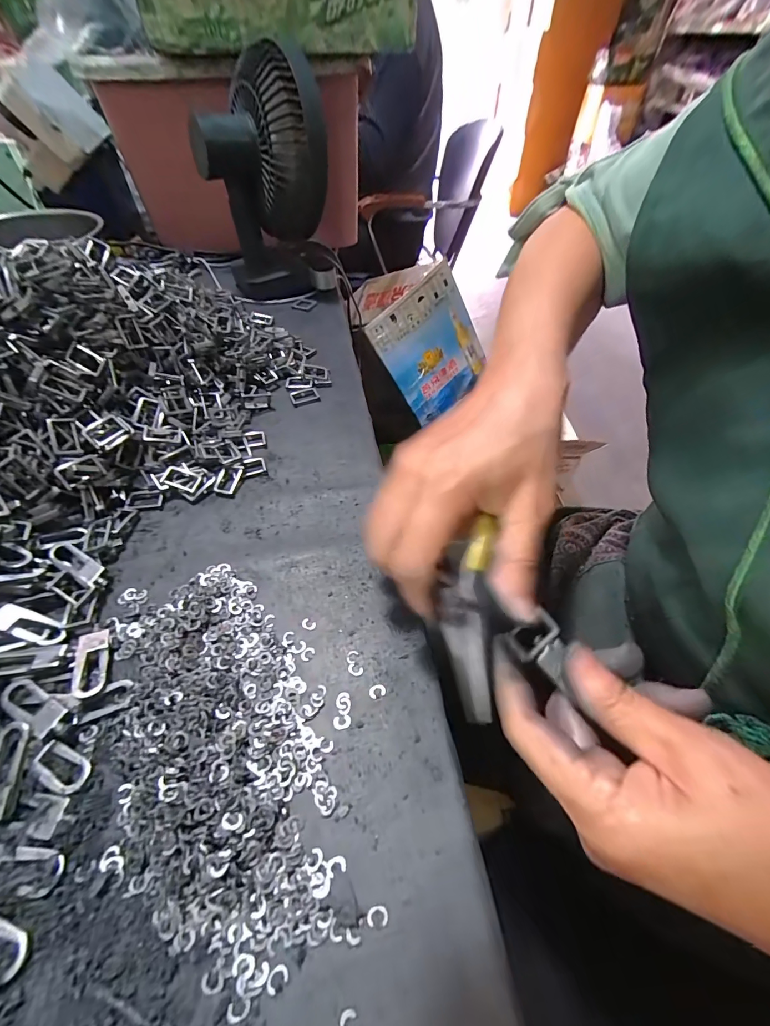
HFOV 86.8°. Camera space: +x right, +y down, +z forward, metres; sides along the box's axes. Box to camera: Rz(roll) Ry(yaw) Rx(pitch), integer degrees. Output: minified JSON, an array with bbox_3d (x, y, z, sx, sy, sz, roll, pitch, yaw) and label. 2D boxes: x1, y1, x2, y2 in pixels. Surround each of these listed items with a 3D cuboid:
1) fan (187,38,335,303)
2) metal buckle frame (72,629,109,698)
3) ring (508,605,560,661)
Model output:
[{"bbox_3d":[-0.136,-0.388,0.481,0.135,0.202,0.138,-6,50,-5],"label":"fan"},{"bbox_3d":[-0.157,0.079,0.216,0.017,0.007,0.038,-15,51,-13],"label":"metal buckle frame"},{"bbox_3d":[0.073,0.060,0.199,0.025,0.005,0.015,-24,55,-23],"label":"ring"}]

